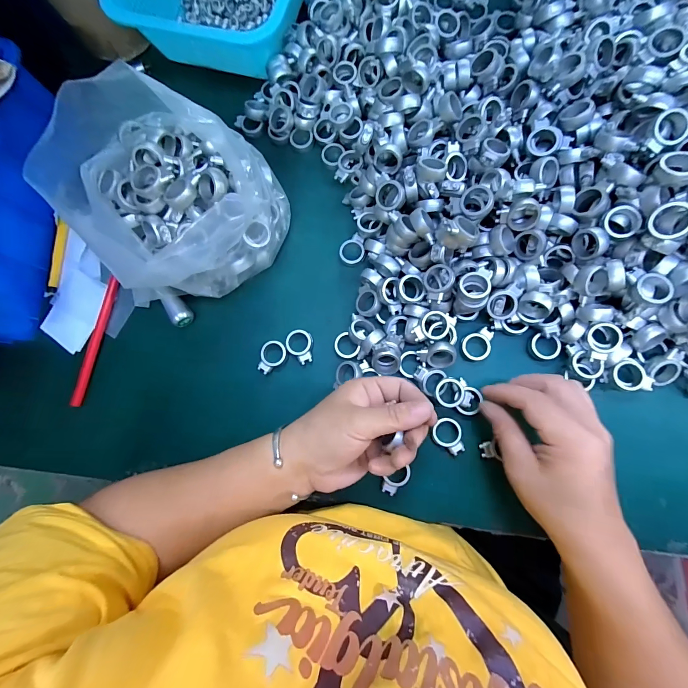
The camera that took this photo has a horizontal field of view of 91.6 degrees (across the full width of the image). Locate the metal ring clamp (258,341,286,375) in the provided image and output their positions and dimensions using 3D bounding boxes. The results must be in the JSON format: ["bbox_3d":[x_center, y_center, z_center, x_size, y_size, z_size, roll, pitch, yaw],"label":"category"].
[{"bbox_3d":[-0.071,0.014,0.333,0.024,0.012,0.034,18,85,8],"label":"metal ring clamp"}]

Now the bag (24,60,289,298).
[{"bbox_3d":[-0.154,-0.130,0.302,0.172,0.110,0.164,-39,80,1],"label":"bag"}]

